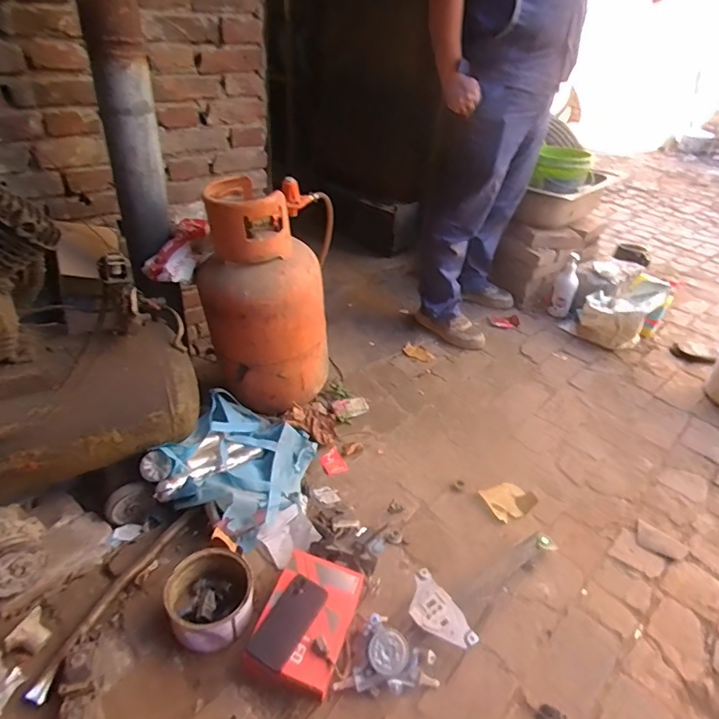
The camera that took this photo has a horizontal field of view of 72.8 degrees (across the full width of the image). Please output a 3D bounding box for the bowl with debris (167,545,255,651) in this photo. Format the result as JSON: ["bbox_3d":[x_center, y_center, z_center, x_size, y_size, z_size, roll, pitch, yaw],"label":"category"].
[{"bbox_3d":[-0.283,0.462,0.946,0.149,0.116,0.153,2,35,-2],"label":"bowl with debris"}]

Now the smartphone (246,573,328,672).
[{"bbox_3d":[-0.131,0.480,0.900,0.078,0.015,0.159,22,39,24],"label":"smartphone"}]

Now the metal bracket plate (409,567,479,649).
[{"bbox_3d":[0.155,0.502,0.958,0.089,0.048,0.165,-22,43,-32],"label":"metal bracket plate"}]

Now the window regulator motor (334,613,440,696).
[{"bbox_3d":[0.049,0.540,0.887,0.181,0.075,0.105,3,35,-2],"label":"window regulator motor"}]

